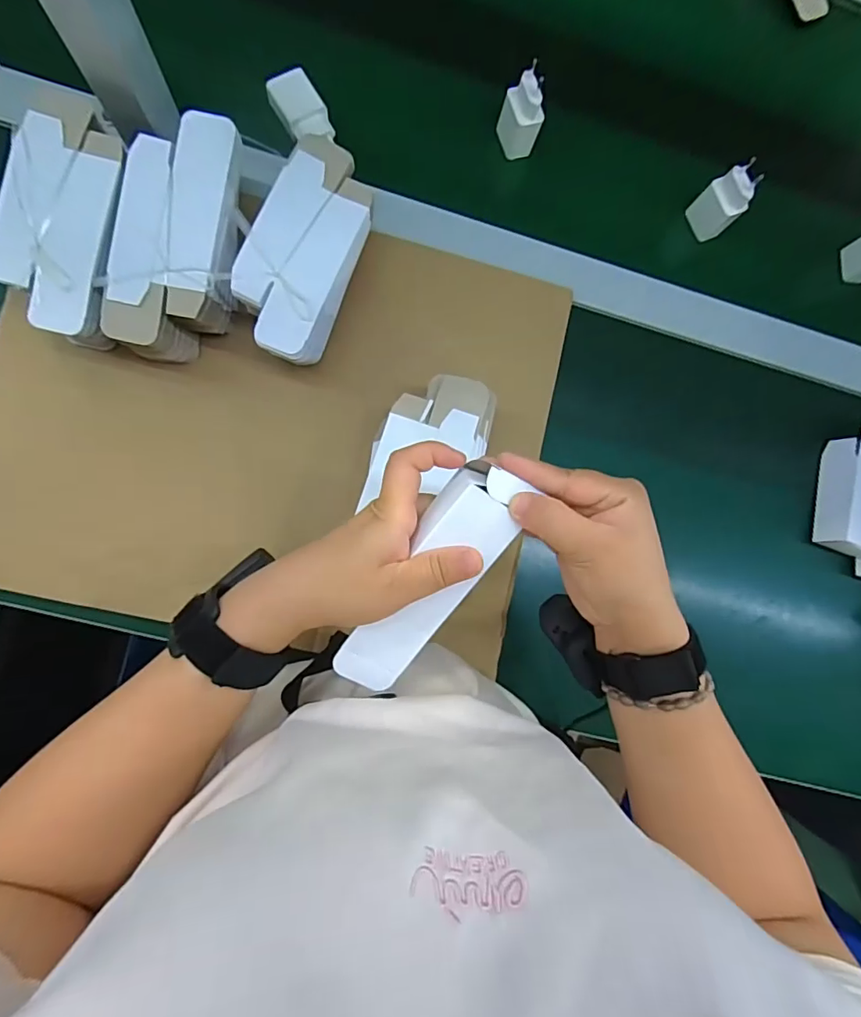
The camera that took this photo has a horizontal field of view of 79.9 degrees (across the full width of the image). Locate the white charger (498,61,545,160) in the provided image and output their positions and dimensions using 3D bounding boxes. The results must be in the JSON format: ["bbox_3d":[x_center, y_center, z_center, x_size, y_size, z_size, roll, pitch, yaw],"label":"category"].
[{"bbox_3d":[0.089,-0.383,0.498,0.026,0.073,0.036,-23,89,-8],"label":"white charger"}]

